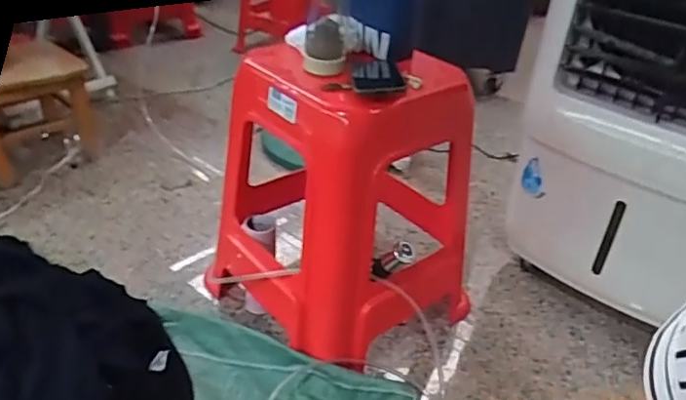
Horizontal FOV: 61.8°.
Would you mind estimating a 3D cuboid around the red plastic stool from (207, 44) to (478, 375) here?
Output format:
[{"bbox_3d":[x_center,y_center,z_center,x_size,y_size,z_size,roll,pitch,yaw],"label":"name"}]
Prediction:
[{"bbox_3d":[0.014,-0.036,1.094,0.432,0.516,0.498,27,38,30],"label":"red plastic stool"}]

